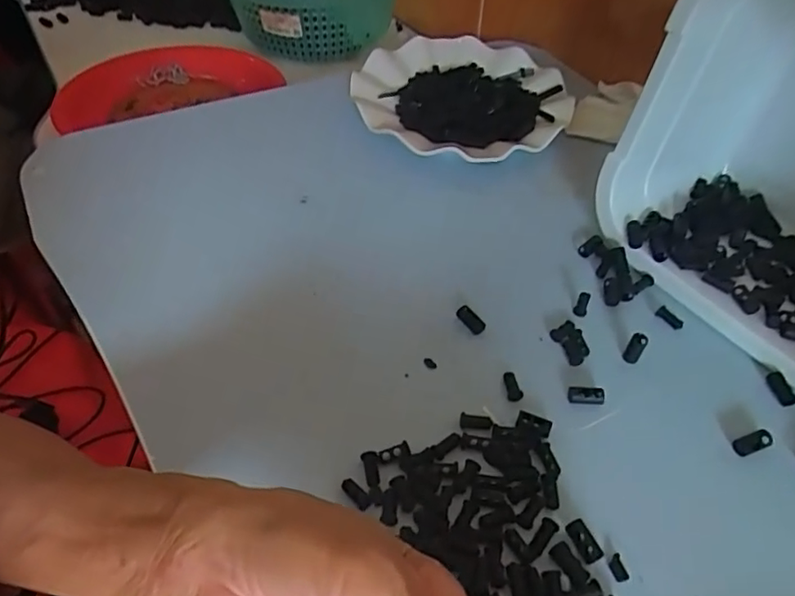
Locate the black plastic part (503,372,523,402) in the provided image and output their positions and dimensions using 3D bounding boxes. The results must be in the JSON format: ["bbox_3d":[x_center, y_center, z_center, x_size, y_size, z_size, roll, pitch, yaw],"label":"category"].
[{"bbox_3d":[0.063,0.049,0.329,0.007,0.006,0.019,-2,45,-4],"label":"black plastic part"}]

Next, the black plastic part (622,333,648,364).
[{"bbox_3d":[0.135,0.028,0.339,0.009,0.019,0.009,27,50,23],"label":"black plastic part"}]

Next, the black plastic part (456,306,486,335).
[{"bbox_3d":[0.044,0.013,0.358,0.007,0.010,0.019,-27,52,-26],"label":"black plastic part"}]

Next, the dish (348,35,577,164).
[{"bbox_3d":[0.049,-0.176,0.514,0.191,0.031,0.163,20,48,17],"label":"dish"}]

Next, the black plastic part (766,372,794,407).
[{"bbox_3d":[0.210,0.050,0.329,0.009,0.004,0.019,-11,62,-13],"label":"black plastic part"}]

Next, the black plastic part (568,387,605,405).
[{"bbox_3d":[0.102,0.053,0.324,0.019,0.004,0.010,4,45,2],"label":"black plastic part"}]

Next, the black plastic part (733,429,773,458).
[{"bbox_3d":[0.181,0.073,0.306,0.021,0.004,0.009,-21,48,-4],"label":"black plastic part"}]

